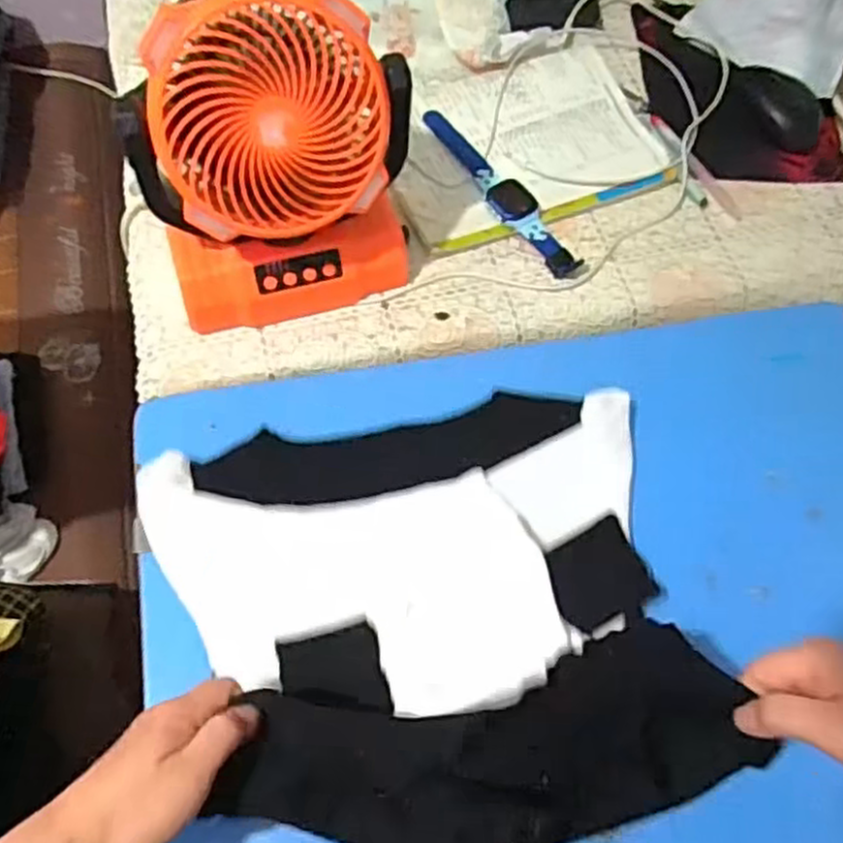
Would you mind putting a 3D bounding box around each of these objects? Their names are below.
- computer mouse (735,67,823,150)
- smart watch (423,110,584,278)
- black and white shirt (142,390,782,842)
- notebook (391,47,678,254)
[{"bbox_3d":[0.359,-0.319,0.774,0.060,0.028,0.110,-32,69,-18],"label":"computer mouse"},{"bbox_3d":[0.072,-0.216,0.710,0.038,0.018,0.211,-30,69,-17],"label":"smart watch"},{"bbox_3d":[0.009,0.114,0.480,0.325,0.099,0.283,-10,65,-9],"label":"black and white shirt"},{"bbox_3d":[0.097,-0.270,0.738,0.263,0.025,0.183,-17,66,-12],"label":"notebook"}]

